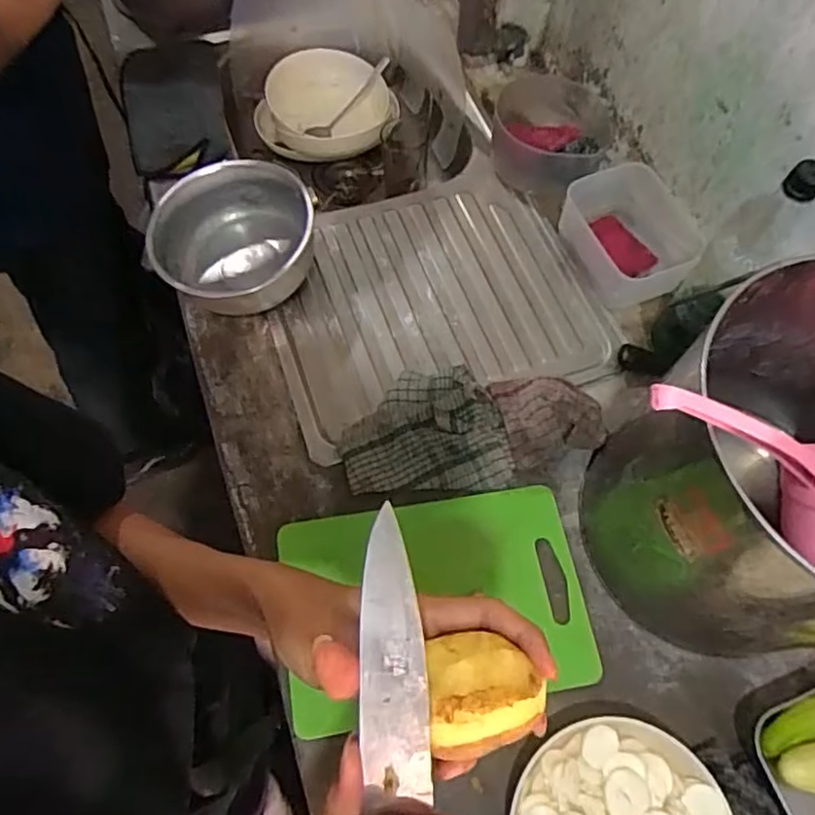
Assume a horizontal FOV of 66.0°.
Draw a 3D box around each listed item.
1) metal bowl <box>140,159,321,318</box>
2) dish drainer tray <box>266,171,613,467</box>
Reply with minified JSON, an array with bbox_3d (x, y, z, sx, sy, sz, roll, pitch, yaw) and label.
[{"bbox_3d":[-0.204,-0.186,0.738,0.184,0.093,0.176,1,66,-2],"label":"metal bowl"},{"bbox_3d":[0.024,-0.132,0.783,0.383,0.032,0.313,-17,68,-10],"label":"dish drainer tray"}]

